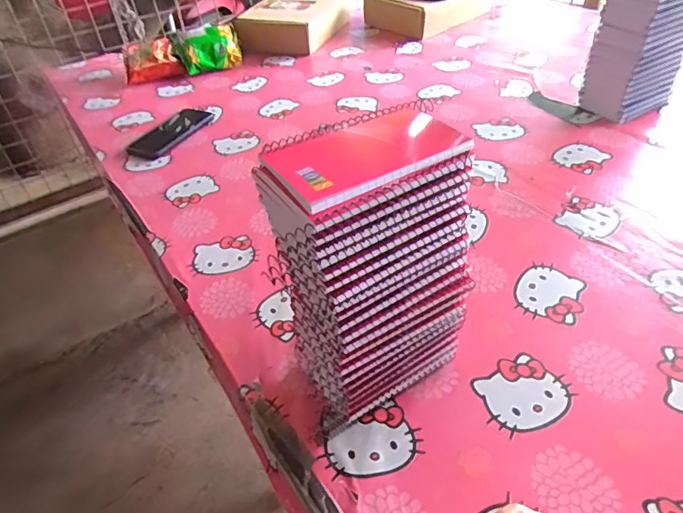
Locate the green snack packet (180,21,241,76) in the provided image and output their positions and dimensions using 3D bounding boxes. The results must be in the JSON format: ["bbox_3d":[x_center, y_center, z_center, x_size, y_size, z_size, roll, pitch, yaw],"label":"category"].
[{"bbox_3d":[-0.307,-0.483,1.143,0.136,0.064,0.138,-16,44,-11],"label":"green snack packet"}]

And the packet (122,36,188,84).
[{"bbox_3d":[-0.431,-0.441,1.121,0.121,0.056,0.115,-20,45,-15],"label":"packet"}]

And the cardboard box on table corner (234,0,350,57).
[{"bbox_3d":[-0.115,-0.584,1.226,0.172,0.076,0.289,11,45,17],"label":"cardboard box on table corner"}]

